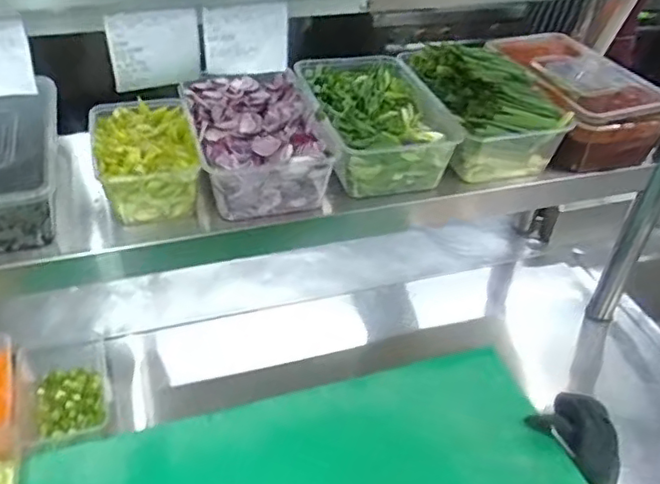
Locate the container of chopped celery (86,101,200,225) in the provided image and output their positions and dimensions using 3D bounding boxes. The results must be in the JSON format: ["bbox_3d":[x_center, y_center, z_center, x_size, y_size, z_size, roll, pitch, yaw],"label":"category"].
[{"bbox_3d":[-0.222,-0.098,0.763,0.108,0.075,0.159,-10,41,-17],"label":"container of chopped celery"}]

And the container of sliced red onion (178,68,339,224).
[{"bbox_3d":[-0.094,-0.131,0.813,0.163,0.074,0.233,-8,41,-15],"label":"container of sliced red onion"}]

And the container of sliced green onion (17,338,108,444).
[{"bbox_3d":[-0.372,0.209,0.880,0.116,0.066,0.171,-9,41,-15],"label":"container of sliced green onion"}]

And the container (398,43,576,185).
[{"bbox_3d":[0.214,-0.192,0.899,0.176,0.110,0.227,-6,40,-13],"label":"container"}]

